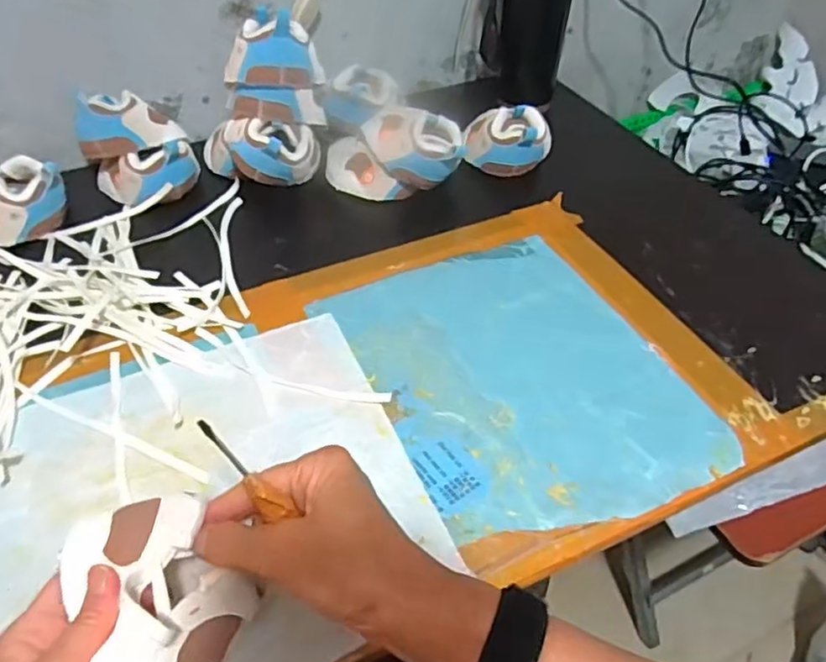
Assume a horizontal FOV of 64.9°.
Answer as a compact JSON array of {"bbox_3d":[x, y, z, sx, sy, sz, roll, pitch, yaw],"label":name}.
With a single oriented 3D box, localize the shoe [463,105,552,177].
[{"bbox_3d":[0.098,-0.193,0.671,0.088,0.055,0.059,6,46,7],"label":"shoe"}]

